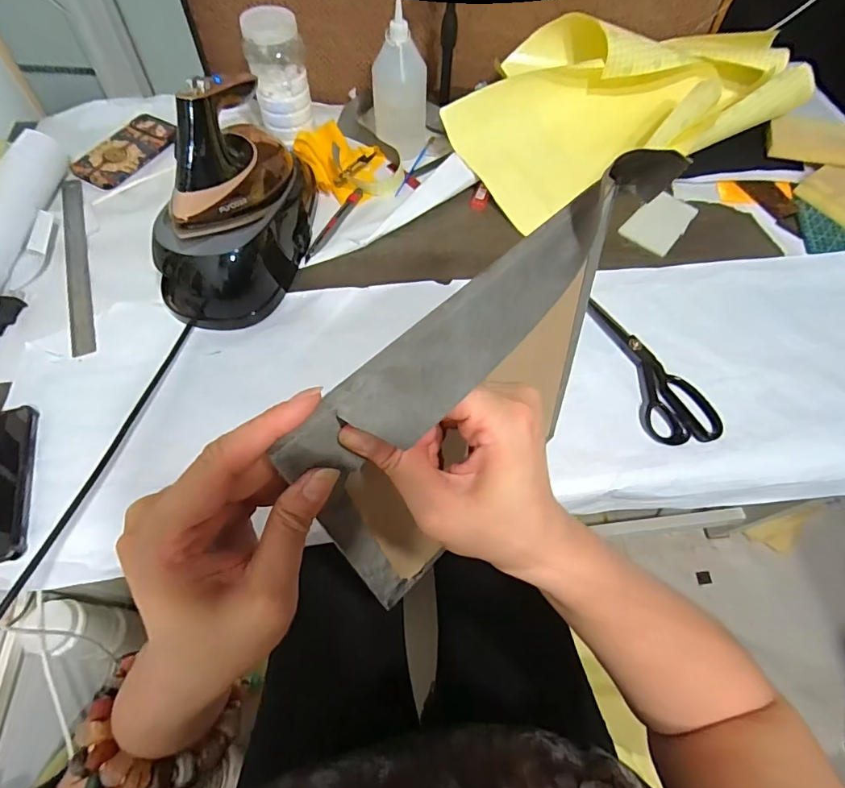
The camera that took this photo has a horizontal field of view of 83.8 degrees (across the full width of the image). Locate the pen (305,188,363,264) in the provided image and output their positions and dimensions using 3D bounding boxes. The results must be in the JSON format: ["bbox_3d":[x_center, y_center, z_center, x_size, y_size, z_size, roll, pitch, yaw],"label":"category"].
[{"bbox_3d":[-0.123,-0.243,0.670,0.020,0.009,0.154,21,63,9],"label":"pen"}]

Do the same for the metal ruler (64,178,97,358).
[{"bbox_3d":[-0.463,-0.182,0.631,0.028,0.005,0.321,-14,63,-19],"label":"metal ruler"}]

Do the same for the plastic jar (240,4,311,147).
[{"bbox_3d":[-0.202,-0.450,0.666,0.078,0.139,0.087,-10,63,-7],"label":"plastic jar"}]

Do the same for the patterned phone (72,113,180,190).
[{"bbox_3d":[-0.459,-0.381,0.734,0.086,0.013,0.167,21,63,9],"label":"patterned phone"}]

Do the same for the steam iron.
[{"bbox_3d":[-0.223,-0.249,0.565,0.135,0.182,0.286,13,62,5],"label":"steam iron"}]

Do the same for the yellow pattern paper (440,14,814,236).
[{"bbox_3d":[0.297,-0.462,0.730,0.541,0.109,0.289,-23,65,-14],"label":"yellow pattern paper"}]

